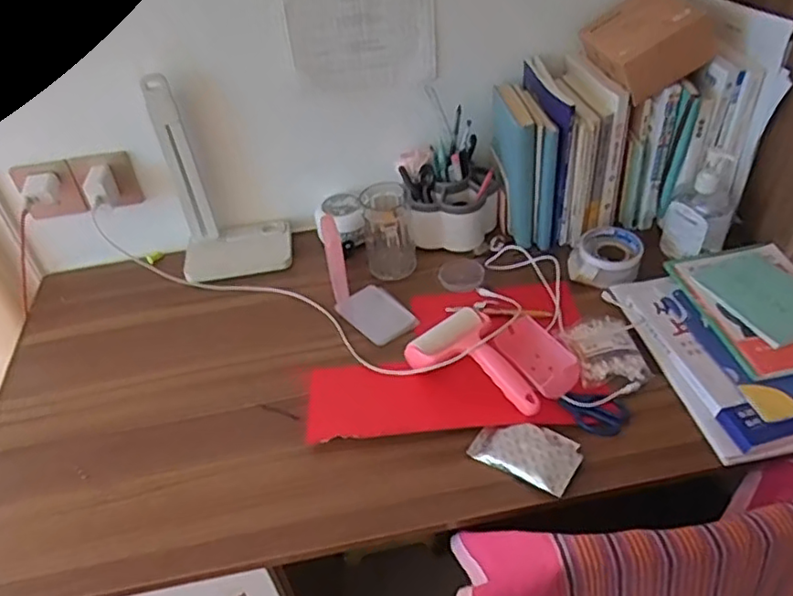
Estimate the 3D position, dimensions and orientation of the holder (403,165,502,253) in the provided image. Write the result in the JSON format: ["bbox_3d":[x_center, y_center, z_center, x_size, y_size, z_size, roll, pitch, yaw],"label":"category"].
[{"bbox_3d":[0.093,-0.140,1.023,0.149,0.105,0.108,-2,42,5],"label":"holder"}]

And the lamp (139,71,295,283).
[{"bbox_3d":[-0.265,-0.165,0.964,0.171,0.301,0.107,-10,42,-5],"label":"lamp"}]

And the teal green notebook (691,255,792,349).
[{"bbox_3d":[0.476,-0.003,0.826,0.114,0.013,0.143,-19,47,-12],"label":"teal green notebook"}]

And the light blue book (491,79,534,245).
[{"bbox_3d":[0.177,-0.206,0.994,0.044,0.210,0.139,-9,42,-3],"label":"light blue book"}]

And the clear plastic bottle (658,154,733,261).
[{"bbox_3d":[0.437,-0.125,0.921,0.088,0.153,0.081,16,47,23],"label":"clear plastic bottle"}]

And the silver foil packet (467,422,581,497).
[{"bbox_3d":[0.147,0.172,0.725,0.113,0.018,0.070,23,49,28],"label":"silver foil packet"}]

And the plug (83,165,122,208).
[{"bbox_3d":[-0.445,-0.165,0.964,0.029,0.066,0.060,-6,42,0],"label":"plug"}]

